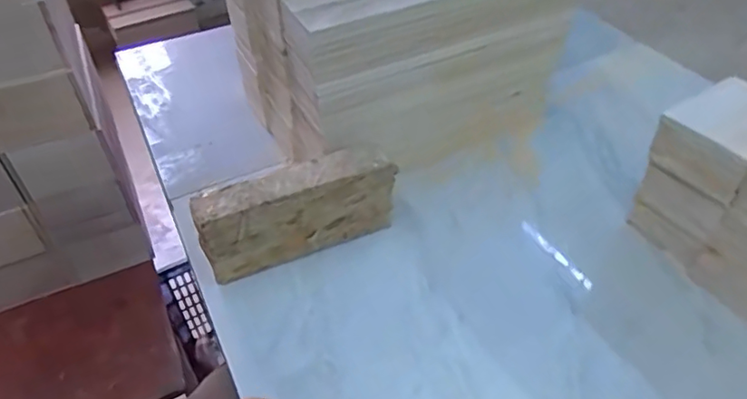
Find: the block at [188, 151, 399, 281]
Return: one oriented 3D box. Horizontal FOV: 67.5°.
[{"bbox_3d":[-0.081,0.014,0.600,0.202,0.099,0.046,-19,47,-16],"label":"block"}]

